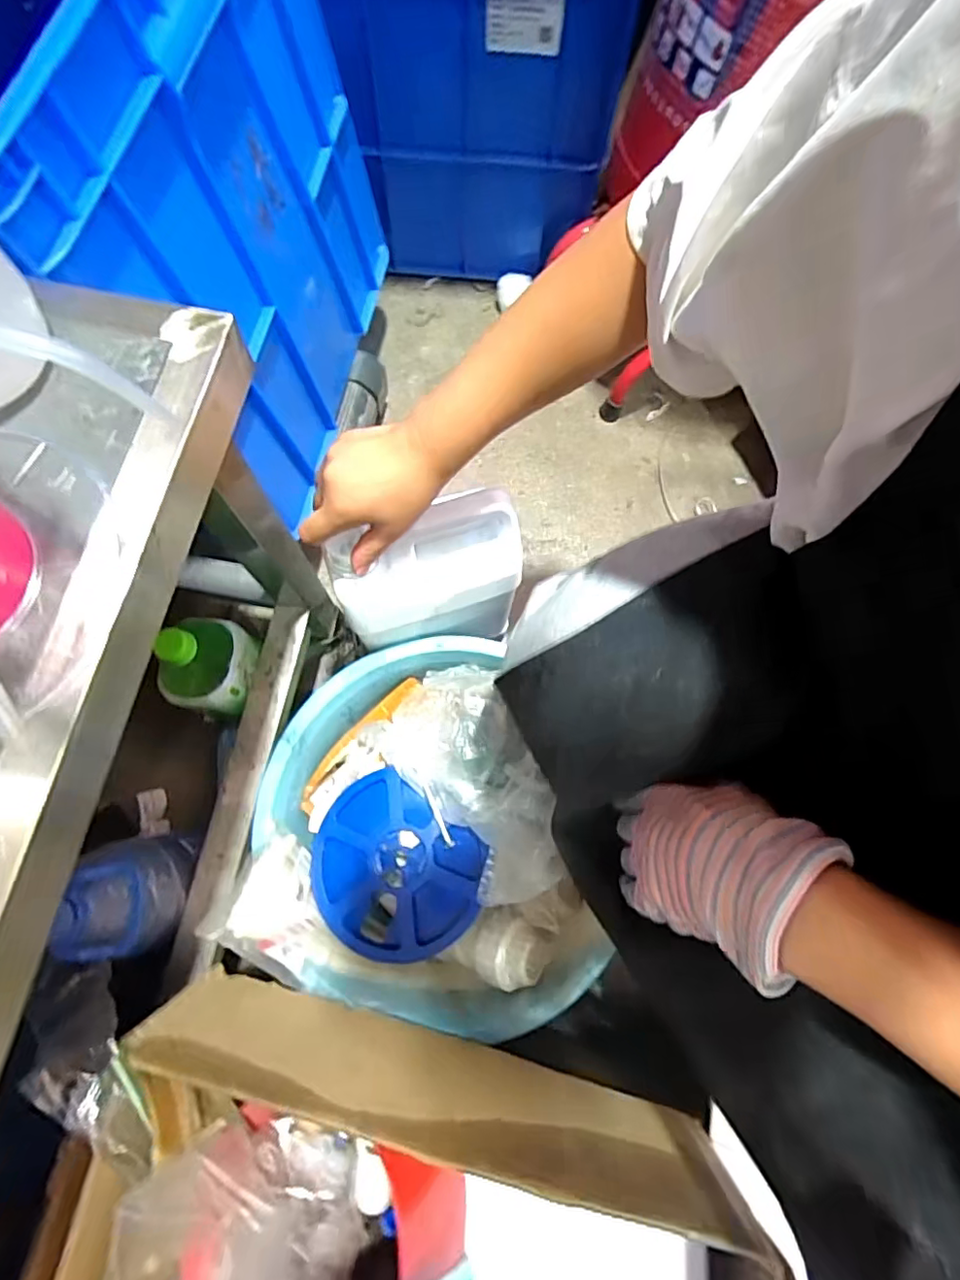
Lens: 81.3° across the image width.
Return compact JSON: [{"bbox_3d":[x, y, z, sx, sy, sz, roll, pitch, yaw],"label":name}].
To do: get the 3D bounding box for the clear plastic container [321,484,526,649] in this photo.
[{"bbox_3d":[-0.048,-0.058,0.539,0.167,0.159,0.076,-11,74,-6],"label":"clear plastic container"}]

